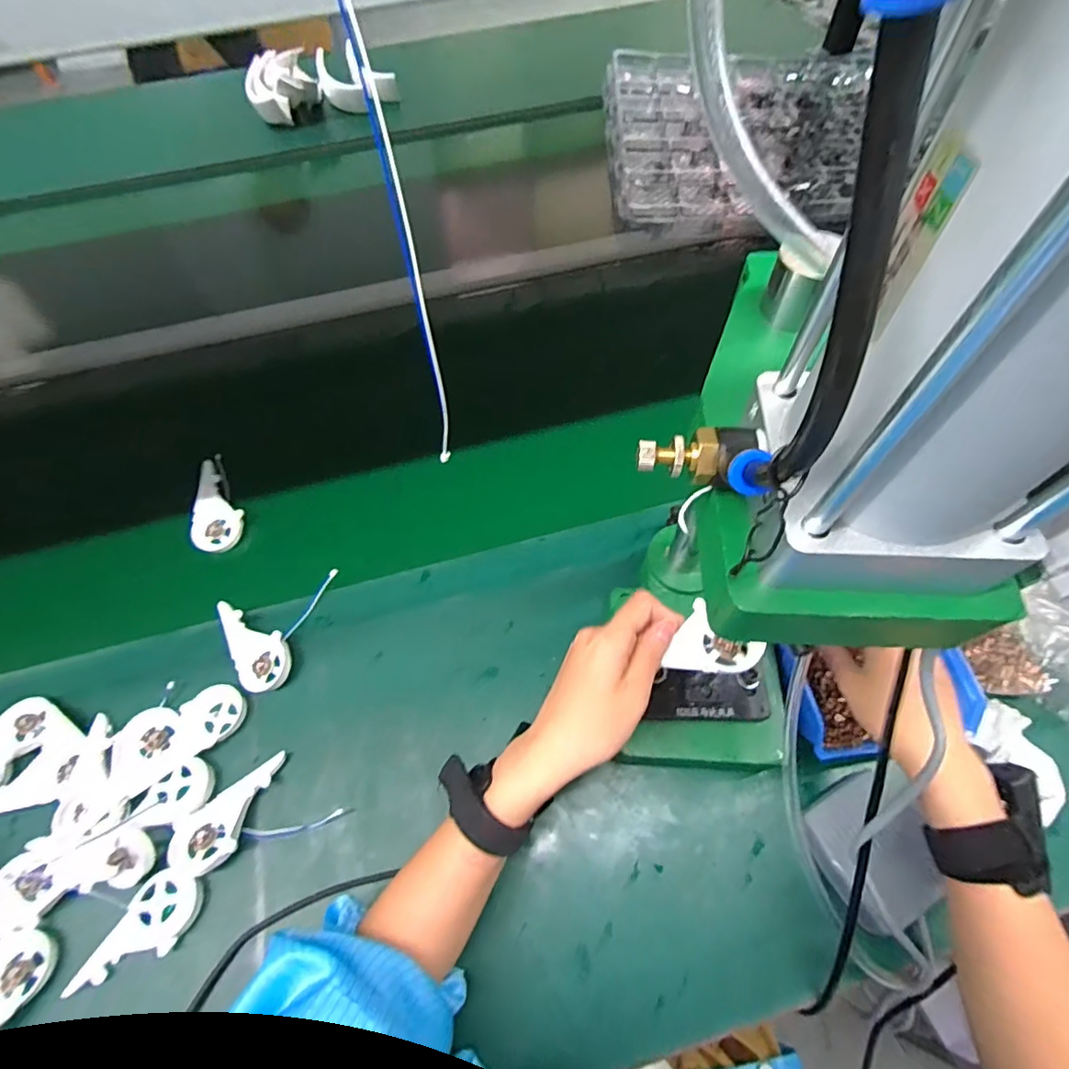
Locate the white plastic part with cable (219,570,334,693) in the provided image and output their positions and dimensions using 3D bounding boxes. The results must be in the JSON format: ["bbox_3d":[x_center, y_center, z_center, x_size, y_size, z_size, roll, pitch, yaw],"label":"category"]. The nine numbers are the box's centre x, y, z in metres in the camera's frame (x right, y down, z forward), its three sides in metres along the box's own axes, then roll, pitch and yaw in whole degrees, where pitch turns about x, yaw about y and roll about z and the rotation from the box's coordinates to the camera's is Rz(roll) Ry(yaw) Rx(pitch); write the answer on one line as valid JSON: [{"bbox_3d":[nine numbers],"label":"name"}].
[{"bbox_3d":[-0.224,0.091,0.486,0.103,0.023,0.088,-15,61,-6],"label":"white plastic part with cable"}]

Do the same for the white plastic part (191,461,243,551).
[{"bbox_3d":[-0.331,-0.028,0.562,0.046,0.018,0.092,-14,82,-5],"label":"white plastic part"}]

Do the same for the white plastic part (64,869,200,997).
[{"bbox_3d":[-0.282,0.288,0.387,0.049,0.014,0.093,24,64,15],"label":"white plastic part"}]

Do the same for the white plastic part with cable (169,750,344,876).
[{"bbox_3d":[-0.218,0.215,0.419,0.118,0.014,0.060,-22,62,-10],"label":"white plastic part with cable"}]

